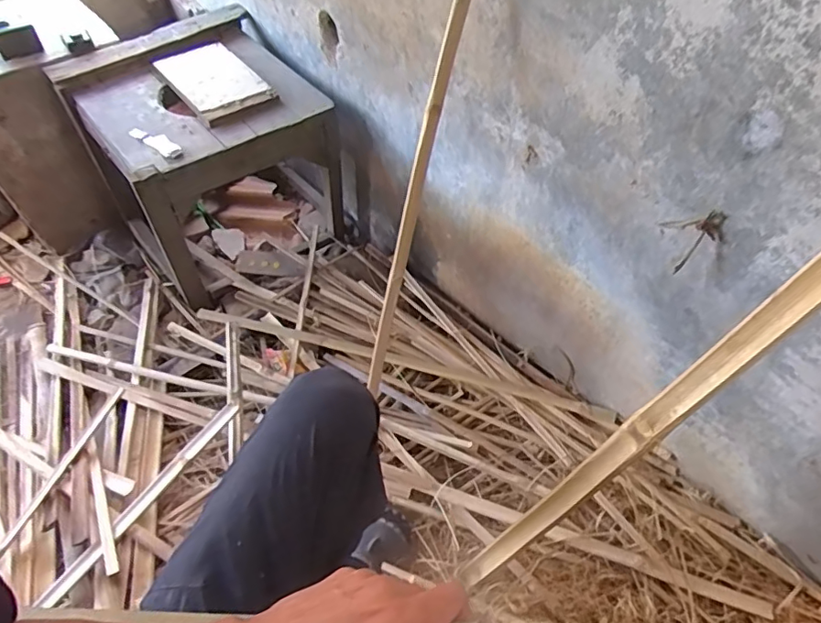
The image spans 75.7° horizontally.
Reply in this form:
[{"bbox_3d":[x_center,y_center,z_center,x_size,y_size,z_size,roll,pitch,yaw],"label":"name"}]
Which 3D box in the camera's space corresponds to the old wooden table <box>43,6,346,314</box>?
[{"bbox_3d":[-0.436,-0.339,1.210,0.437,0.442,0.402,-33,59,-22],"label":"old wooden table"}]

